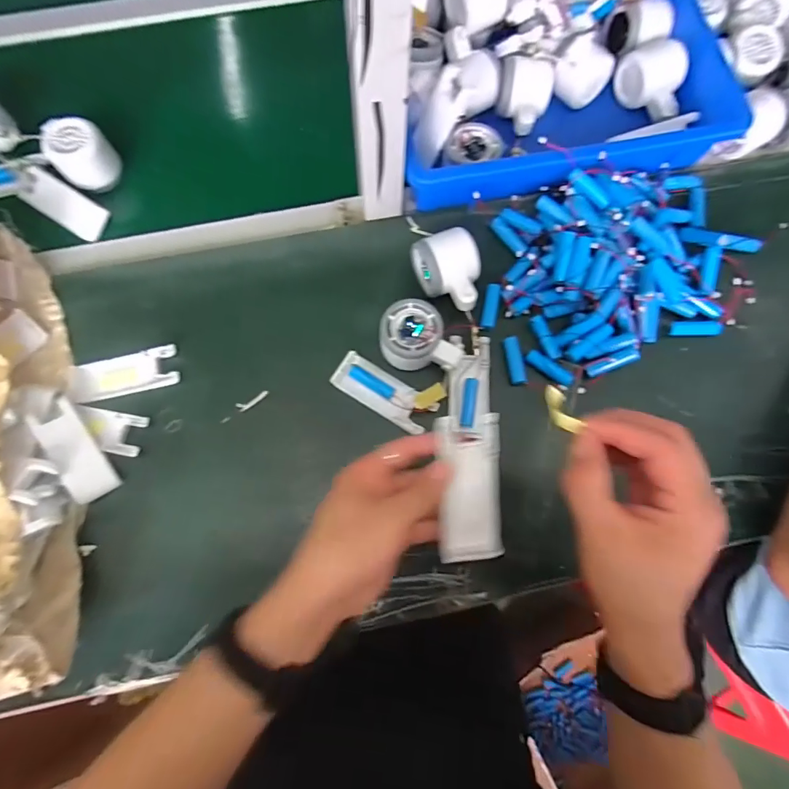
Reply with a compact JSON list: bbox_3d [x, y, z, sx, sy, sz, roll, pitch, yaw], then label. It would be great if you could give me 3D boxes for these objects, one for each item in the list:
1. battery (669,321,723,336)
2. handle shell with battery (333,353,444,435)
[{"bbox_3d":[0.307,-0.068,0.462,0.045,0.013,0.016,1,76,-1],"label":"battery"},{"bbox_3d":[-0.008,-0.004,0.443,0.105,0.024,0.047,25,77,5],"label":"handle shell with battery"}]

